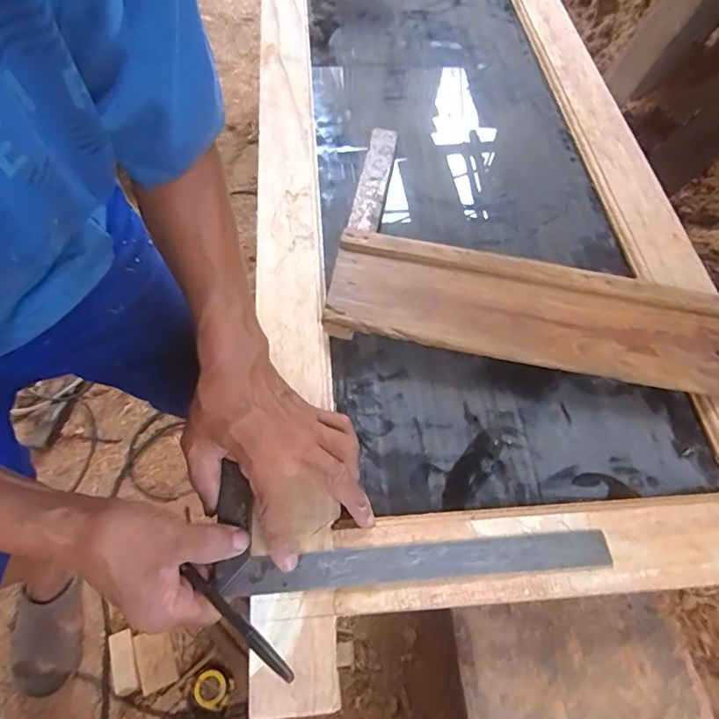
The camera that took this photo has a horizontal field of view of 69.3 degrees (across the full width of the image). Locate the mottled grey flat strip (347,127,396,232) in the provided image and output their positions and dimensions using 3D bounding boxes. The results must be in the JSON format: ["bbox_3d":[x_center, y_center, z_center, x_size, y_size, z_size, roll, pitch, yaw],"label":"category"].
[{"bbox_3d":[0.015,-0.210,0.606,0.030,0.016,0.186,7,58,6],"label":"mottled grey flat strip"}]

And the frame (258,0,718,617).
[{"bbox_3d":[0.115,-0.271,0.657,0.454,0.052,1.050,-6,59,-2],"label":"frame"}]

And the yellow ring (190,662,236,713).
[{"bbox_3d":[-0.256,0.567,0.901,0.064,0.021,0.071,-39,65,-20],"label":"yellow ring"}]

